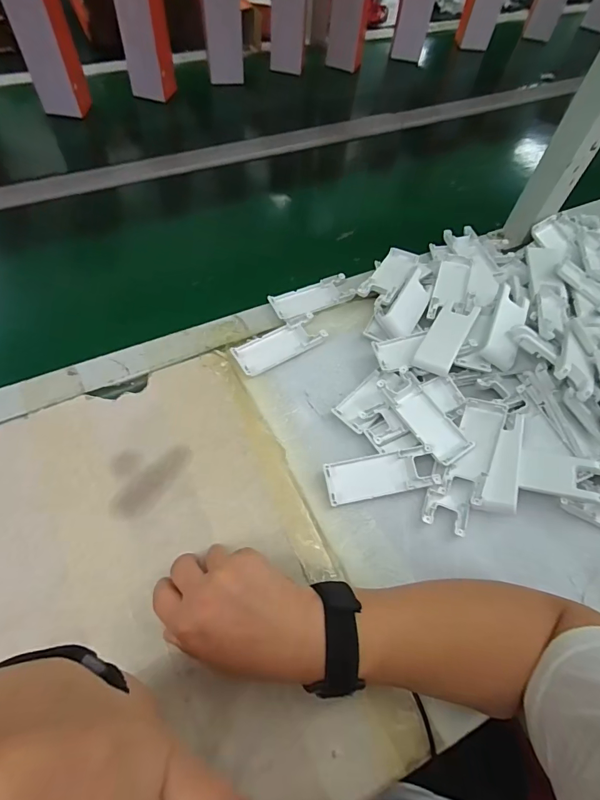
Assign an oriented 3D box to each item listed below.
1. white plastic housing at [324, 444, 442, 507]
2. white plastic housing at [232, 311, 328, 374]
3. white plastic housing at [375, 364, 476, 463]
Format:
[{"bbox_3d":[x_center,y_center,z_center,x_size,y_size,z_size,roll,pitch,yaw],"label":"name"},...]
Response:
[{"bbox_3d":[0.078,0.072,0.400,0.105,0.019,0.039,-8,61,-9],"label":"white plastic housing"},{"bbox_3d":[-0.023,-0.062,0.472,0.105,0.018,0.039,-27,66,-18],"label":"white plastic housing"},{"bbox_3d":[0.127,0.016,0.424,0.037,0.017,0.104,-29,66,-19],"label":"white plastic housing"}]

